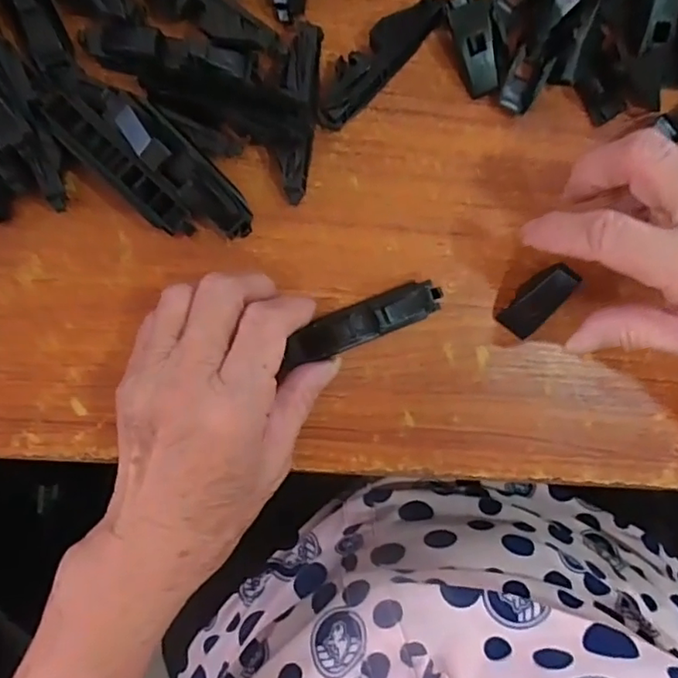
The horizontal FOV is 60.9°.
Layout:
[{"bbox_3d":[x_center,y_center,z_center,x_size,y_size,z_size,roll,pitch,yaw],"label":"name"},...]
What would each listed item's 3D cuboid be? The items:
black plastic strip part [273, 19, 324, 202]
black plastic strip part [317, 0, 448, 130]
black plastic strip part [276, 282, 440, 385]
[{"bbox_3d":[-0.019,-0.105,0.268,0.017,0.023,0.082,9,91,-5],"label":"black plastic strip part"},{"bbox_3d":[0.018,-0.133,0.274,0.021,0.016,0.078,44,88,-5],"label":"black plastic strip part"},{"bbox_3d":[0.010,-0.007,0.279,0.080,0.010,0.020,-23,94,-6],"label":"black plastic strip part"}]

